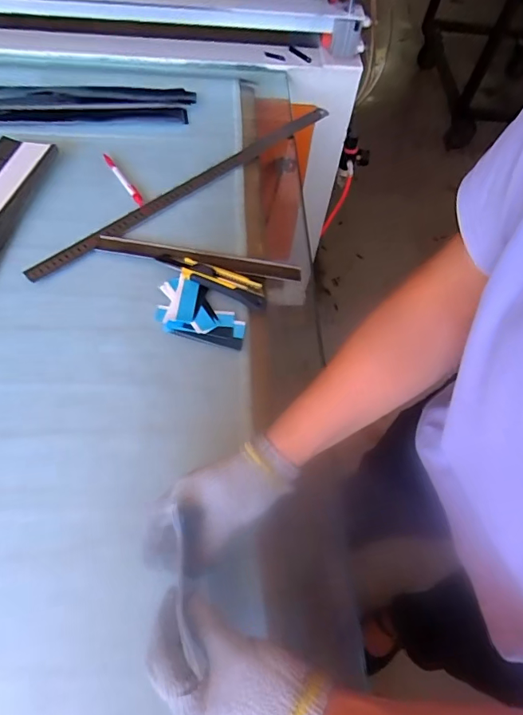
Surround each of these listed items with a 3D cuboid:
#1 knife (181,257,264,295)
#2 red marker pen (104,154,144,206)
[{"bbox_3d":[-0.051,-0.107,0.622,0.109,0.017,0.027,13,59,5],"label":"knife"},{"bbox_3d":[-0.217,-0.280,0.713,0.012,0.017,0.124,-31,65,-20],"label":"red marker pen"}]

